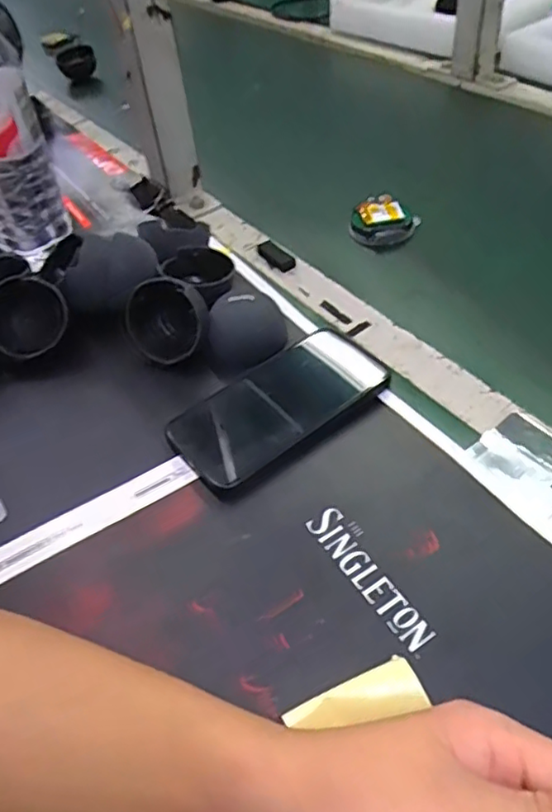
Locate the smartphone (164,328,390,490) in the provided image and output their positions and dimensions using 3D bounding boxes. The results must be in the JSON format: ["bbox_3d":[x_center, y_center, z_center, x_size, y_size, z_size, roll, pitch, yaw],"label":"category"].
[{"bbox_3d":[0.006,-0.004,0.420,0.154,0.013,0.074,-33,51,-22],"label":"smartphone"}]

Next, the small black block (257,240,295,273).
[{"bbox_3d":[0.000,-0.135,0.553,0.019,0.006,0.049,-25,49,-16],"label":"small black block"}]

